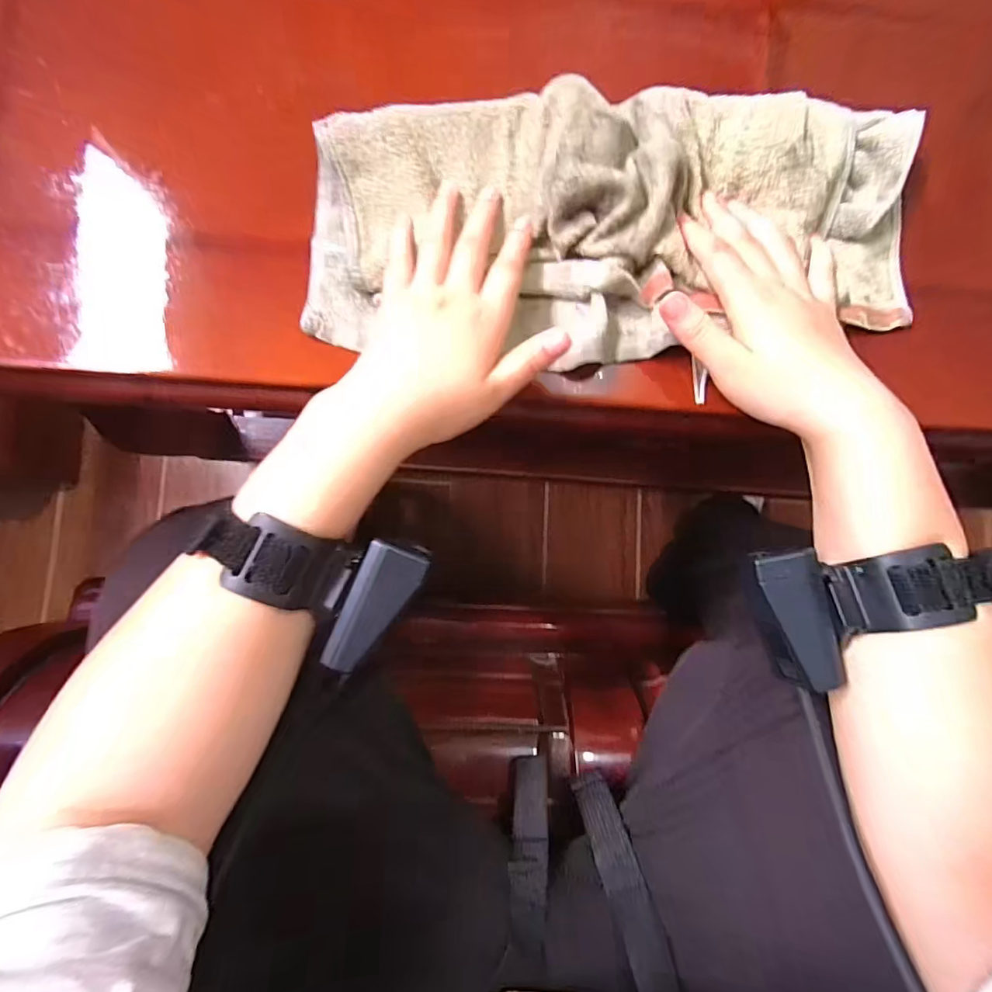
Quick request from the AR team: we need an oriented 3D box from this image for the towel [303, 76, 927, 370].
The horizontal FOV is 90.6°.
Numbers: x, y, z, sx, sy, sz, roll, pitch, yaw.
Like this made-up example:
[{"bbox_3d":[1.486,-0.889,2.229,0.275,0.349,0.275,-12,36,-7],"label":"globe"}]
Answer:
[{"bbox_3d":[0.070,-0.159,0.285,0.355,0.038,0.154,-3,85,-2],"label":"towel"}]

